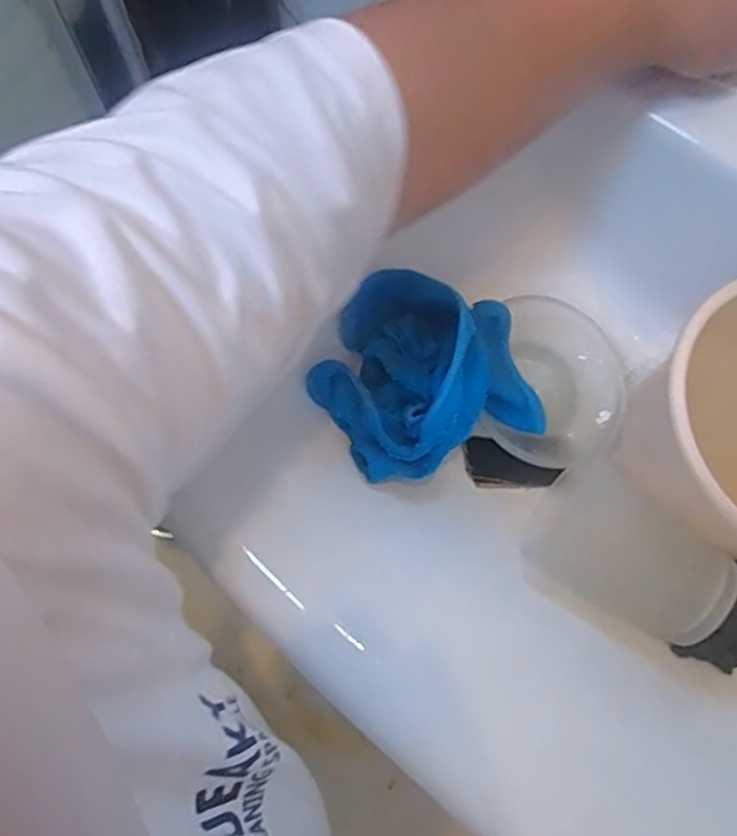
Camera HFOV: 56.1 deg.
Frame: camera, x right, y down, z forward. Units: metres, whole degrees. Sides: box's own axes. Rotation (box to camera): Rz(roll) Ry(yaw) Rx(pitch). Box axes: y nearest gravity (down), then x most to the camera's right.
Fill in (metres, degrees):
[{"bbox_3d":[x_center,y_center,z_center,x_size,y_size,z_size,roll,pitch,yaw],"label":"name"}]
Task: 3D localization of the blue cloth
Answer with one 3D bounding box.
[{"bbox_3d":[0.030,-0.028,0.385,0.124,0.063,0.111,-28,72,-10],"label":"blue cloth"}]

